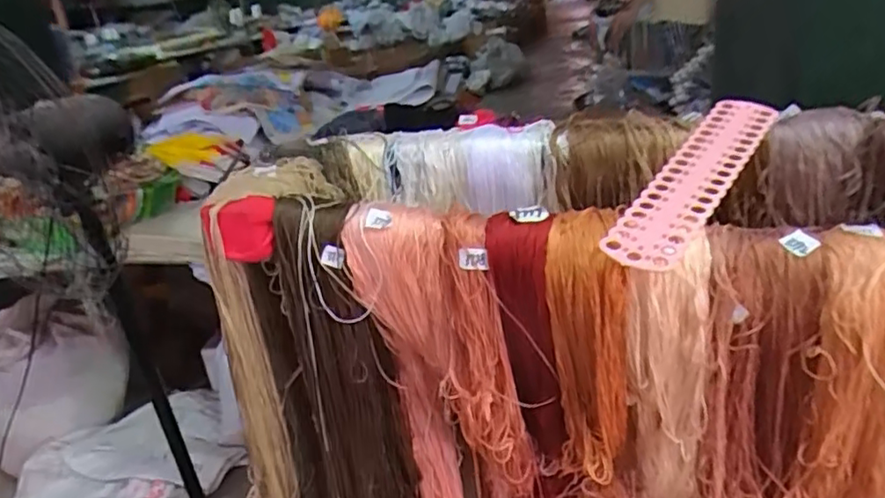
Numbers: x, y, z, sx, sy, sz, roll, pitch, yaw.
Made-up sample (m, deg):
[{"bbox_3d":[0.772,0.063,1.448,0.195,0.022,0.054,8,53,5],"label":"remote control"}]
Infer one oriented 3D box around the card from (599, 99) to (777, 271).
[{"bbox_3d":[0.218,-0.064,0.527,0.055,0.010,0.253,27,52,28],"label":"card"}]

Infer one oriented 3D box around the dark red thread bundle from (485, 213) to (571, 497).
[{"bbox_3d":[0.096,0.214,0.620,0.058,0.528,0.056,-1,24,12],"label":"dark red thread bundle"}]

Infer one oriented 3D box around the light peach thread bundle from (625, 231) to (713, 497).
[{"bbox_3d":[0.195,0.222,0.563,0.067,0.469,0.044,0,25,16],"label":"light peach thread bundle"}]

